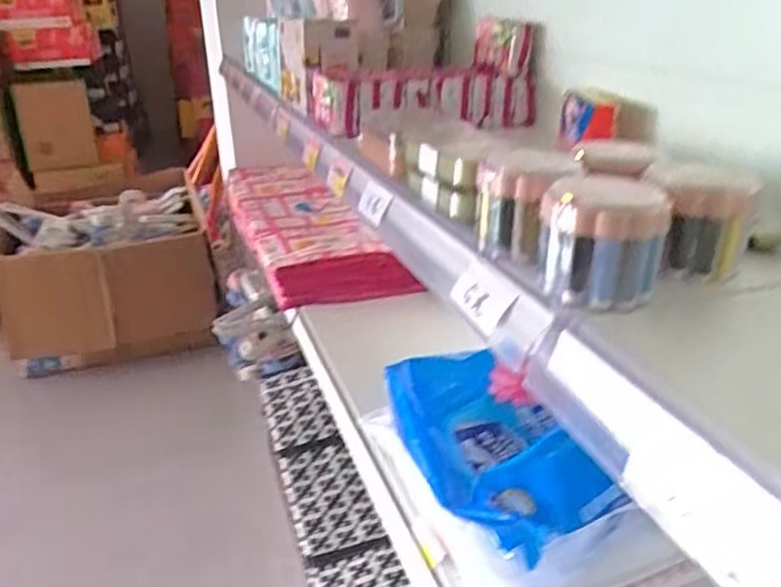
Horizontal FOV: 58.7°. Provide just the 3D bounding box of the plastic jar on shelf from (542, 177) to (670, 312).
[{"bbox_3d":[0.130,-0.033,0.428,0.072,0.071,0.054,6,26,14],"label":"plastic jar on shelf"}]

